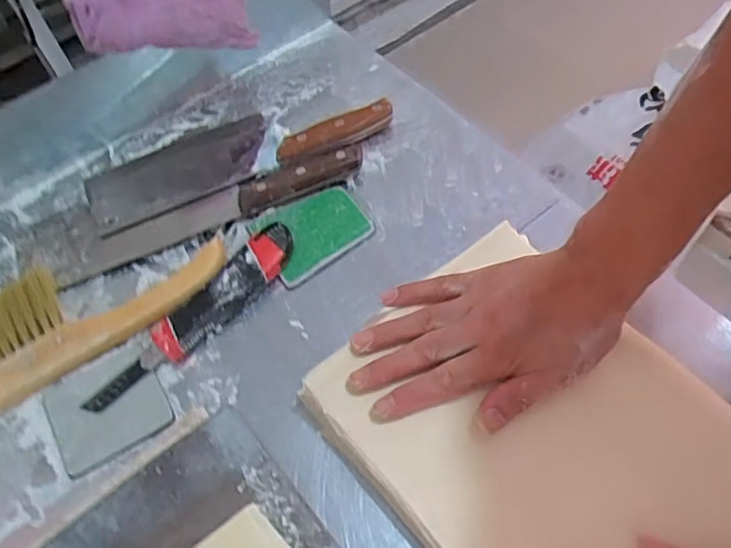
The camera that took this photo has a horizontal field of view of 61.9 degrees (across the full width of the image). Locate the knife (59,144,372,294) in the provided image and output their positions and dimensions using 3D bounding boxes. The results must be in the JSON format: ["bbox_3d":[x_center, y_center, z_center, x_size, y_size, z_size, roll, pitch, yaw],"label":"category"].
[{"bbox_3d":[-0.138,-0.060,0.551,0.289,0.022,0.039,-23,61,-11],"label":"knife"}]

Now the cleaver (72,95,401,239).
[{"bbox_3d":[-0.123,-0.125,0.590,0.291,0.019,0.085,-23,61,-11],"label":"cleaver"}]

